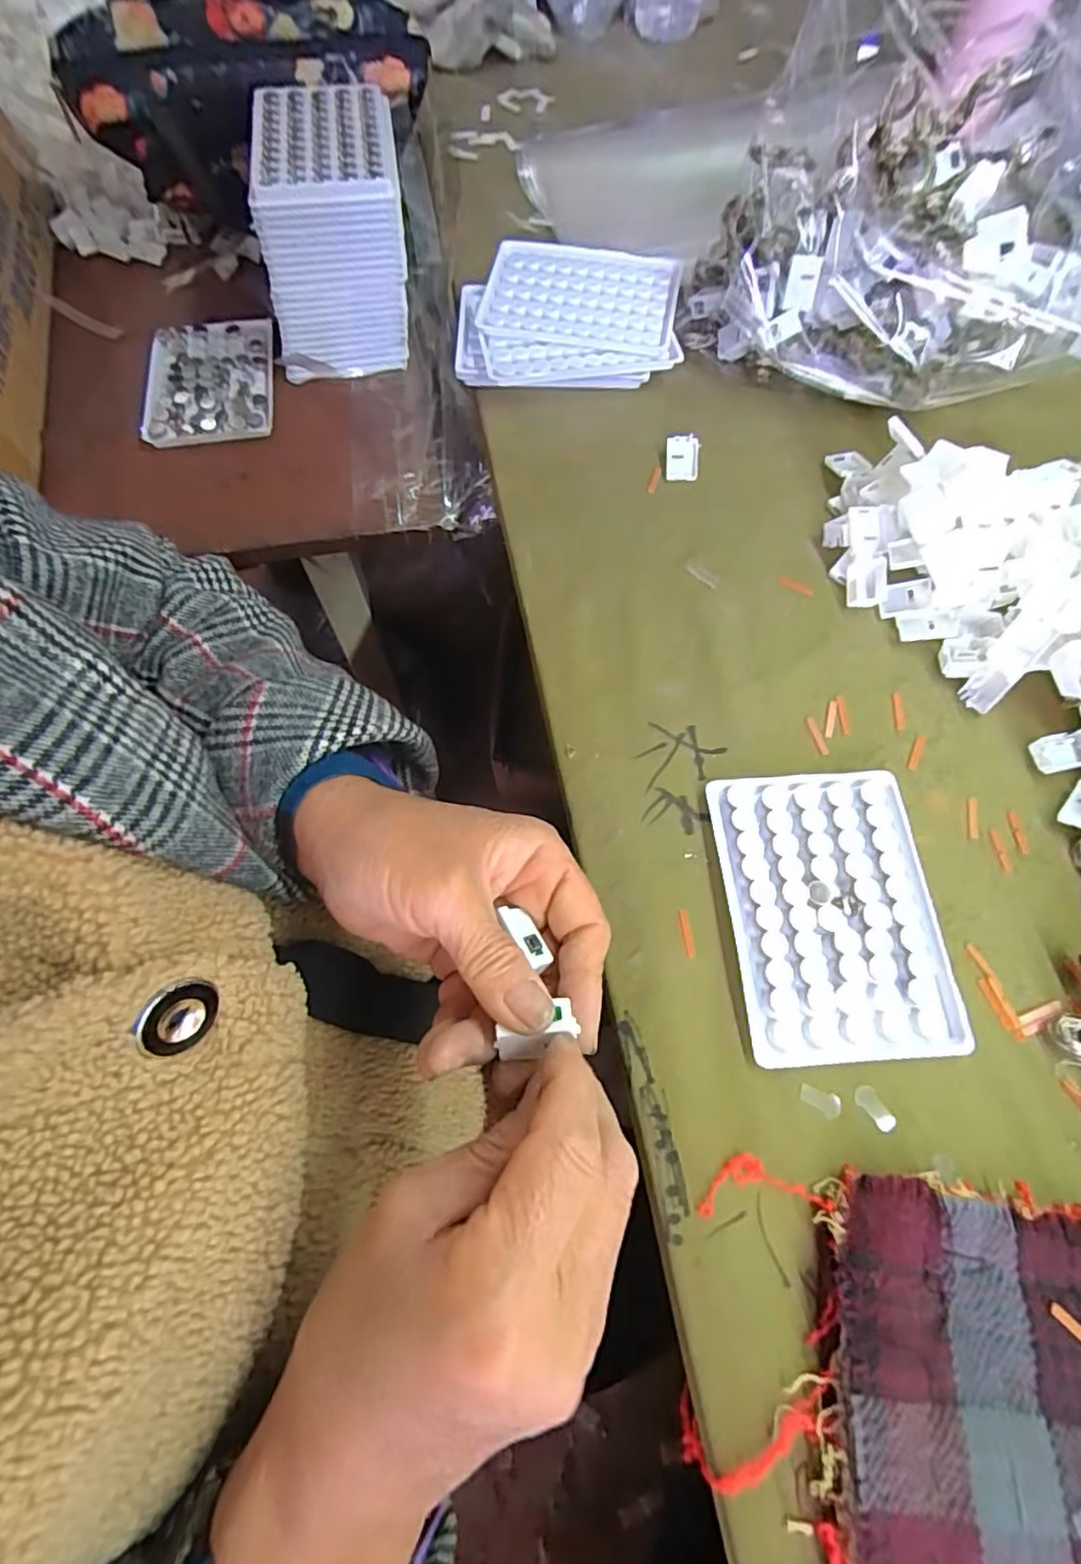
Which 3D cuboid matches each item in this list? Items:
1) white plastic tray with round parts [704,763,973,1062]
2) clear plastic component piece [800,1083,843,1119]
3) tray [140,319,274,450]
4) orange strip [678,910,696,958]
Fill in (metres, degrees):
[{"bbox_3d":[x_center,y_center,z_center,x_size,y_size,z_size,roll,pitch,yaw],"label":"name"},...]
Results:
[{"bbox_3d":[0.133,0.057,0.286,0.091,0.008,0.128,-3,68,-1],"label":"white plastic tray with round parts"},{"bbox_3d":[0.117,0.134,0.262,0.017,0.004,0.009,20,69,8],"label":"clear plastic component piece"},{"bbox_3d":[-0.254,-0.307,0.481,0.095,0.013,0.122,-4,68,-2],"label":"tray"},{"bbox_3d":[0.067,0.069,0.286,0.004,0.004,0.022,-7,68,-3],"label":"orange strip"}]

